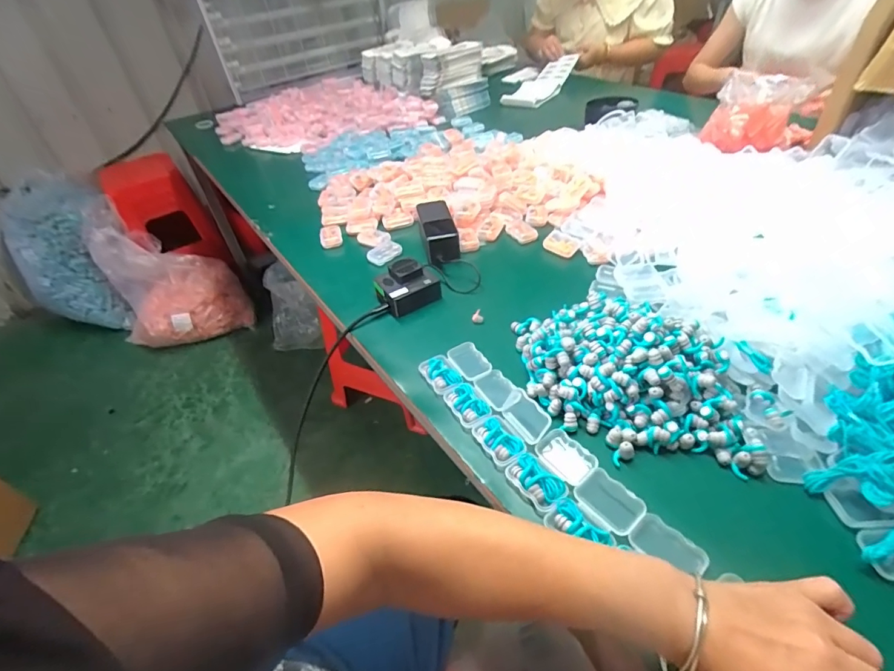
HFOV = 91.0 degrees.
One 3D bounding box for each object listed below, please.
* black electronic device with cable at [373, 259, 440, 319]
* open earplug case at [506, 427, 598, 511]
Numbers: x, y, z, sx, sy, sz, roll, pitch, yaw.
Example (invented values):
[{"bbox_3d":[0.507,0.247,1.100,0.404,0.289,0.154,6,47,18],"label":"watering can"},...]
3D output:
[{"bbox_3d":[-0.058,-0.073,0.637,0.082,0.050,0.066,-24,45,-18],"label":"black electronic device with cable"},{"bbox_3d":[0.100,0.125,0.417,0.077,0.014,0.056,-28,47,-22],"label":"open earplug case"}]

